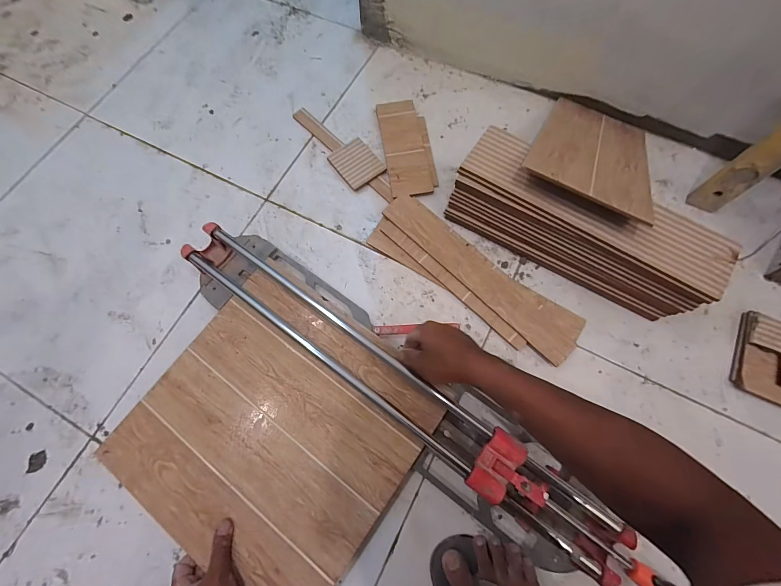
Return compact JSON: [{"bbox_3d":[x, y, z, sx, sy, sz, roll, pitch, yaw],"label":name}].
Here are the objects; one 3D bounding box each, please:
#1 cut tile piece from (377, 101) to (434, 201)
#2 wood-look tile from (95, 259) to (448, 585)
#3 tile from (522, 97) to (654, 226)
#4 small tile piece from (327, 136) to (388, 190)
[{"bbox_3d":[0.028,-0.299,0.686,0.080,0.012,0.242,-9,70,0],"label":"cut tile piece"},{"bbox_3d":[-0.173,0.202,0.515,0.397,0.016,0.391,36,76,13],"label":"wood-look tile"},{"bbox_3d":[0.349,-0.250,0.575,0.181,0.006,0.388,28,49,10],"label":"tile"},{"bbox_3d":[-0.068,-0.258,0.674,0.080,0.004,0.097,-35,77,-3],"label":"small tile piece"}]

